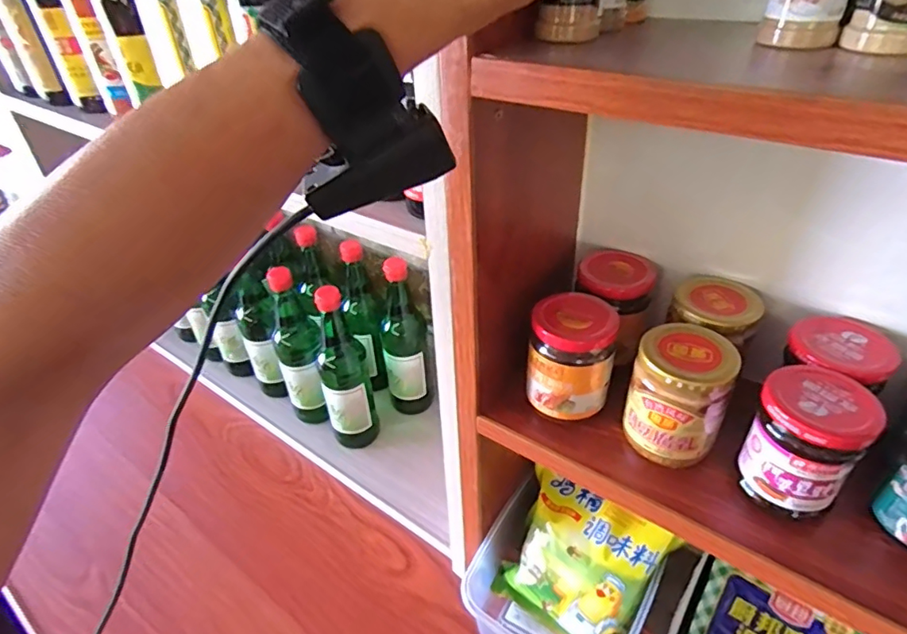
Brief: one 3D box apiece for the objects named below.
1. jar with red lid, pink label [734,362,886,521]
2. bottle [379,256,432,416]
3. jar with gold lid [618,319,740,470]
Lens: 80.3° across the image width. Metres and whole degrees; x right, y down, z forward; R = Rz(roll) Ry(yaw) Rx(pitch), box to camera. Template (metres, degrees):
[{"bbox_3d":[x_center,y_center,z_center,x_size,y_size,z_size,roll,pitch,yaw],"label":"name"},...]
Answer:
[{"bbox_3d":[0.234,0.088,0.364,0.059,0.093,0.062,-2,37,2],"label":"jar with red lid, pink label"},{"bbox_3d":[-0.070,0.043,0.762,0.064,0.247,0.056,-11,38,-9],"label":"bottle"},{"bbox_3d":[0.164,0.059,0.396,0.069,0.085,0.061,19,42,26],"label":"jar with gold lid"}]

